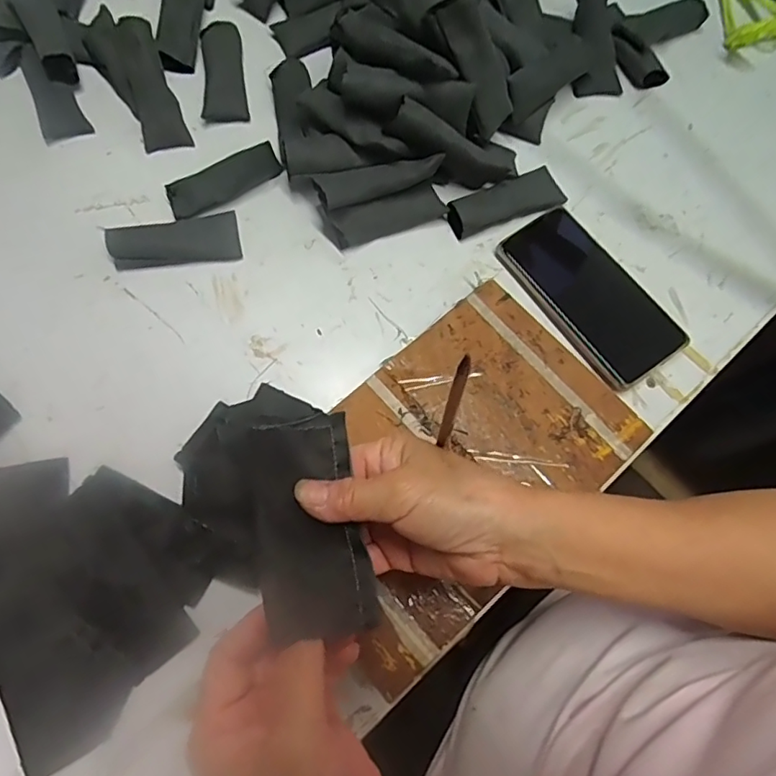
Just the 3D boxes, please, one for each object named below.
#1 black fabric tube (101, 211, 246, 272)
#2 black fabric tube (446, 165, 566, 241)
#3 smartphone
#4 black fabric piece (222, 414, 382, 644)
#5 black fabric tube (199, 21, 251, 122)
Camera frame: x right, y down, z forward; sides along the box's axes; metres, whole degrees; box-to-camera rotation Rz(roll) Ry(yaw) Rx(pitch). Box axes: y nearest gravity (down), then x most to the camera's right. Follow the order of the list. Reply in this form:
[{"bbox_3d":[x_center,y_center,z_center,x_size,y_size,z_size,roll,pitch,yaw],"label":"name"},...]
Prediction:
[{"bbox_3d":[-0.179,-0.128,0.462,0.102,0.021,0.044,-8,72,-3],"label":"black fabric tube"},{"bbox_3d":[0.104,-0.165,0.474,0.104,0.021,0.038,-24,74,-8],"label":"black fabric tube"},{"bbox_3d":[0.167,-0.079,0.456,0.077,0.007,0.161,-33,75,-11],"label":"smartphone"},{"bbox_3d":[-0.041,0.063,0.270,0.060,0.005,0.112,-1,57,-27],"label":"black fabric piece"},{"bbox_3d":[-0.155,-0.298,0.516,0.038,0.017,0.100,-5,72,-3],"label":"black fabric tube"}]

